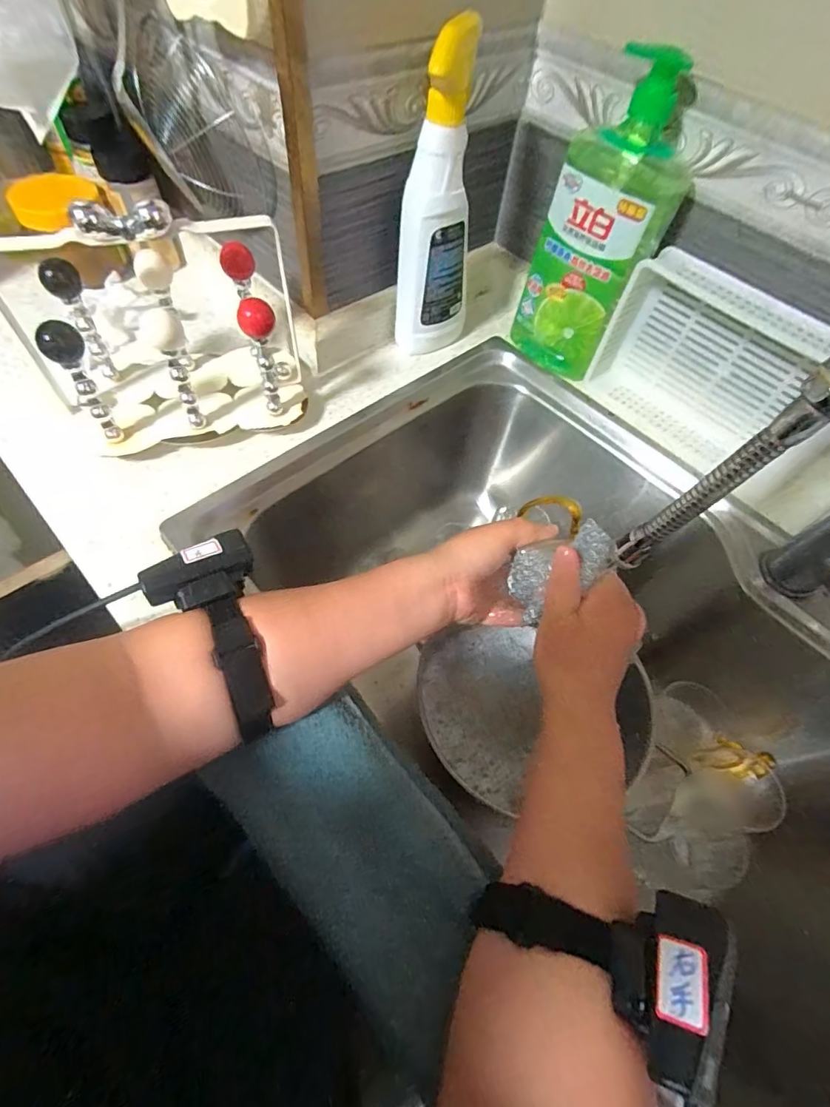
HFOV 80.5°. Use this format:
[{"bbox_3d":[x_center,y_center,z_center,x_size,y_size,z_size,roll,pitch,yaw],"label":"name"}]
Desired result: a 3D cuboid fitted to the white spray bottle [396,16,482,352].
[{"bbox_3d":[0.022,-0.311,0.468,0.065,0.259,0.053,13,59,3],"label":"white spray bottle"}]

